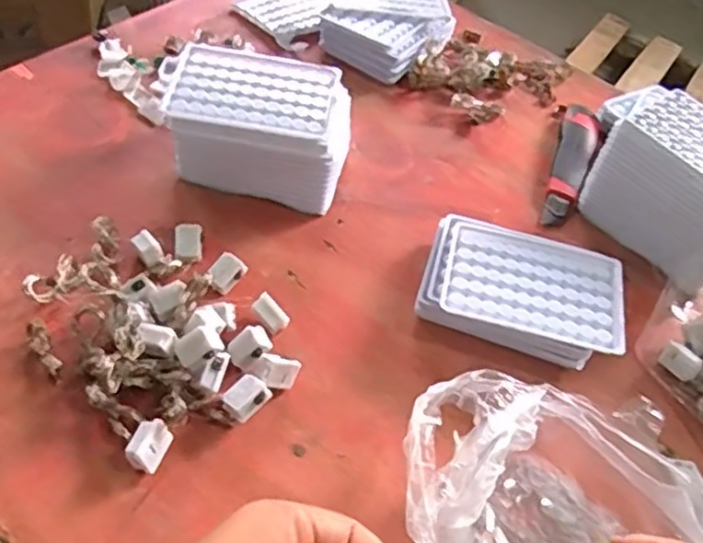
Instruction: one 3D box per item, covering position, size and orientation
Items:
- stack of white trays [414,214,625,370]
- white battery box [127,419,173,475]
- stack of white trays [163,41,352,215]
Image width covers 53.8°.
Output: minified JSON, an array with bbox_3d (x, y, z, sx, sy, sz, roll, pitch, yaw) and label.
[{"bbox_3d":[0.127,0.016,0.522,0.142,0.032,0.098,18,49,3],"label":"stack of white trays"},{"bbox_3d":[-0.120,0.102,0.409,0.018,0.018,0.027,18,50,10],"label":"white battery box"},{"bbox_3d":[-0.076,-0.117,0.578,0.146,0.081,0.108,10,49,-3],"label":"stack of white trays"}]

